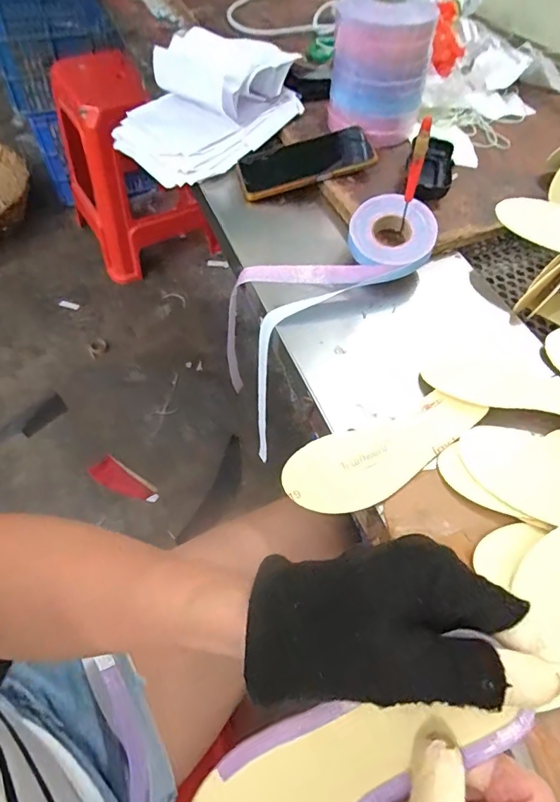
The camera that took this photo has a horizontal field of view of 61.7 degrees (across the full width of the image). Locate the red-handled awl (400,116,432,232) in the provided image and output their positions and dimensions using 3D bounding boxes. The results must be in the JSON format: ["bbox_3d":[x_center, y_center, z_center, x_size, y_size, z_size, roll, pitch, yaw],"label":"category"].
[{"bbox_3d":[0.129,-0.214,0.461,0.012,0.119,0.015,18,58,8],"label":"red-handled awl"}]

